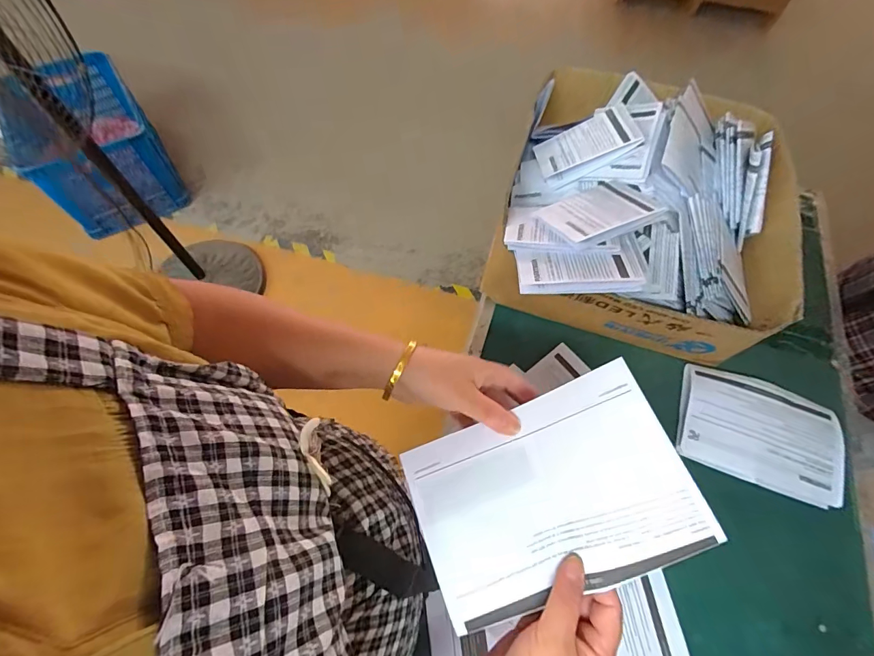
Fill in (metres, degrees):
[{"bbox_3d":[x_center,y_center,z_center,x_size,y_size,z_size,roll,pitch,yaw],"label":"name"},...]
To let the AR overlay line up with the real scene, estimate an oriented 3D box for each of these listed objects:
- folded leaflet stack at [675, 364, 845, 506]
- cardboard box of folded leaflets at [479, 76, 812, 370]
[{"bbox_3d":[0.473,0.151,0.591,0.217,0.027,0.154,19,64,7],"label":"folded leaflet stack"},{"bbox_3d":[0.332,-0.187,0.661,0.419,0.187,0.503,18,64,7],"label":"cardboard box of folded leaflets"}]

